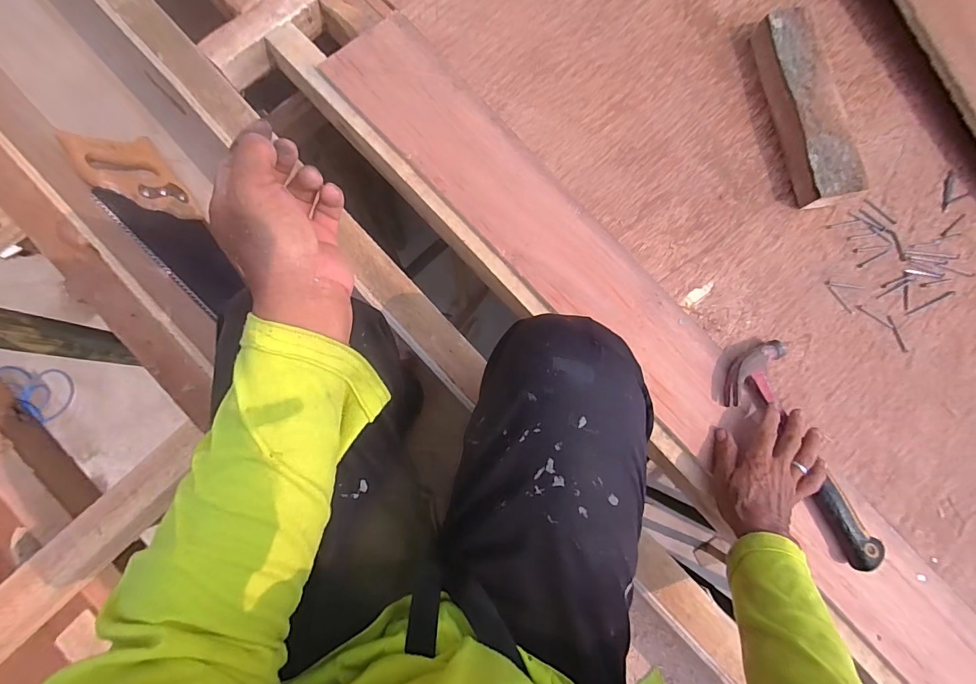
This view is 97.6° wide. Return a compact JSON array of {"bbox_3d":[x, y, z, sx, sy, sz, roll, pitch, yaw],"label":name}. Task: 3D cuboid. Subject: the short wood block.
[{"bbox_3d":[0.438,-0.324,0.593,0.073,0.050,0.283,-9,82,-4],"label":"short wood block"}]

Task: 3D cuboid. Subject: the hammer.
[{"bbox_3d":[0.393,0.143,0.534,0.095,0.023,0.284,-26,84,-6],"label":"hammer"}]

